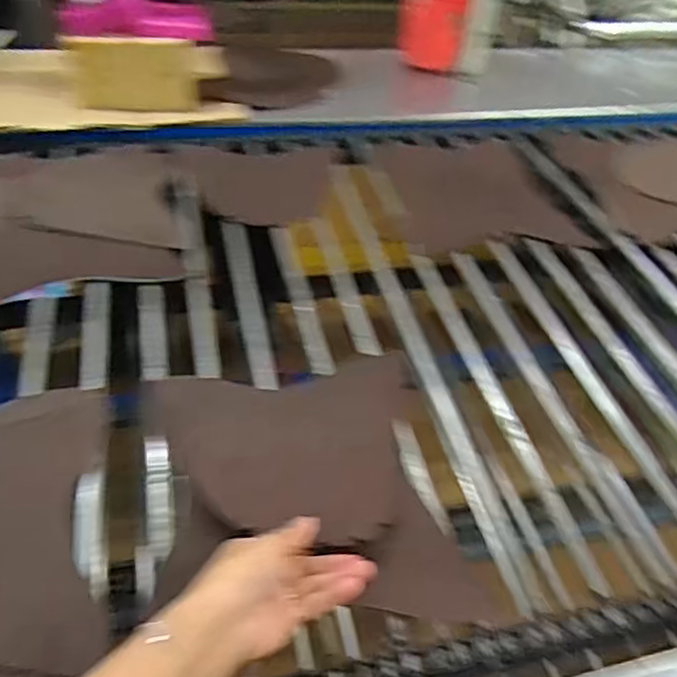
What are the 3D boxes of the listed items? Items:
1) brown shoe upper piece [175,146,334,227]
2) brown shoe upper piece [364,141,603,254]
[{"bbox_3d":[-0.109,-0.227,0.960,0.223,0.005,0.204,-3,46,-13],"label":"brown shoe upper piece"},{"bbox_3d":[0.200,-0.229,0.982,0.238,0.024,0.290,-4,45,-10],"label":"brown shoe upper piece"}]

